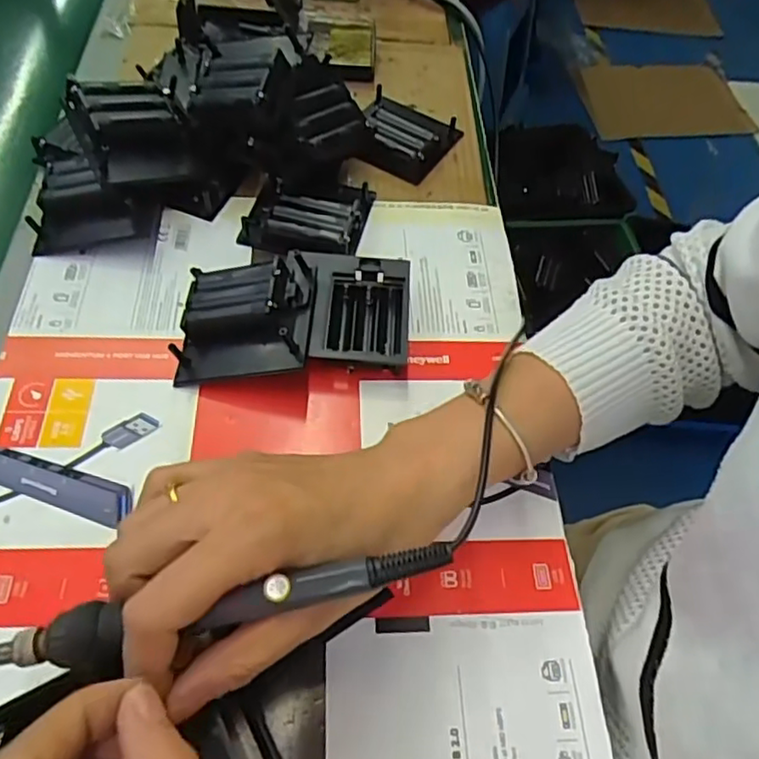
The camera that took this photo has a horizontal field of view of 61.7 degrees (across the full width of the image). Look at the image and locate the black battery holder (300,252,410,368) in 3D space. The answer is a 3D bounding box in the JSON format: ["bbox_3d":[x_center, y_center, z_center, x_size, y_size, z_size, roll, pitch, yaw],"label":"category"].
[{"bbox_3d":[-0.011,-0.041,0.395,0.061,0.024,0.080,0,58,-5],"label":"black battery holder"}]

